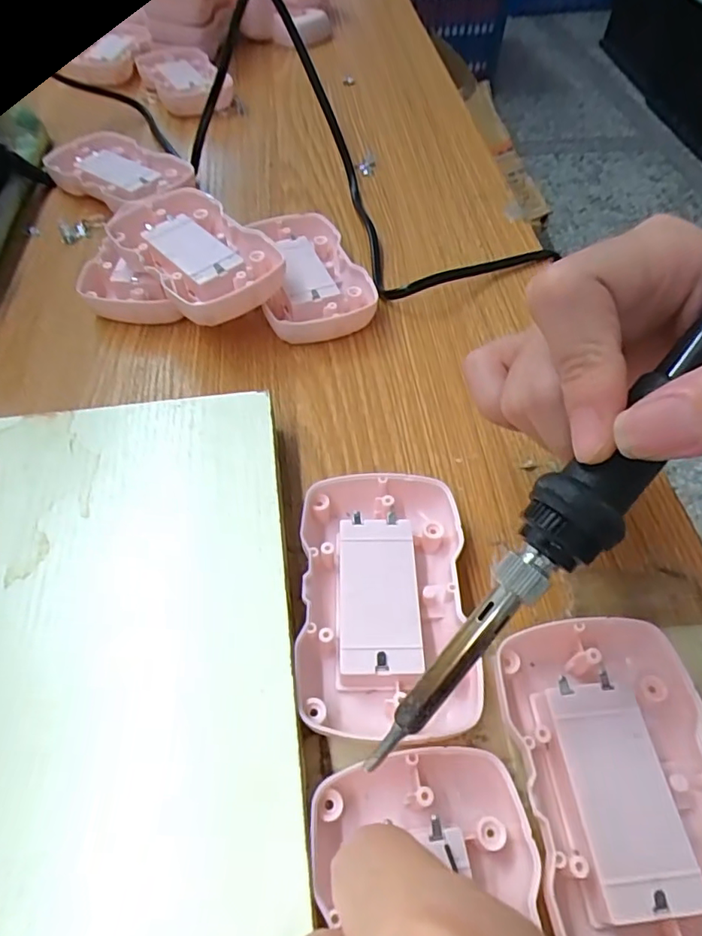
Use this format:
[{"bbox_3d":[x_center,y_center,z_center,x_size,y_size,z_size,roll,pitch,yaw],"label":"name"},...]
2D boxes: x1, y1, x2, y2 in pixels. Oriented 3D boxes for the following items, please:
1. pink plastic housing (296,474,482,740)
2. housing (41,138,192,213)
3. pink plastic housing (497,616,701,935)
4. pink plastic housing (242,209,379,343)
[{"bbox_3d":[0.012,0.041,0.183,0.055,0.015,0.083,0,53,-2],"label":"pink plastic housing"},{"bbox_3d":[-0.143,-0.179,0.343,0.085,0.021,0.053,31,56,21],"label":"housing"},{"bbox_3d":[0.073,0.085,0.151,0.053,0.017,0.090,-4,53,-4],"label":"pink plastic housing"},{"bbox_3d":[-0.023,-0.098,0.285,0.052,0.023,0.088,-15,55,-13],"label":"pink plastic housing"}]

